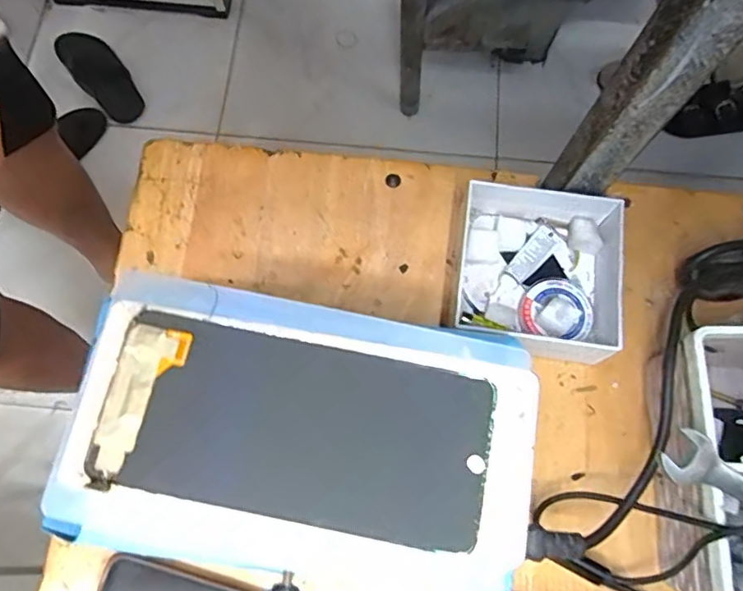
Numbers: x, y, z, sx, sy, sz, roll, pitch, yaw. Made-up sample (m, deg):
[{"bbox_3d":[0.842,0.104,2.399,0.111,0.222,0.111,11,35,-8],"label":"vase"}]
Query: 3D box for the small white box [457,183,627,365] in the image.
[{"bbox_3d":[0.109,-0.017,0.386,0.104,0.043,0.104,9,73,2],"label":"small white box"}]

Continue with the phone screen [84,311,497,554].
[{"bbox_3d":[-0.031,0.055,0.243,0.159,0.005,0.070,10,73,2],"label":"phone screen"}]

